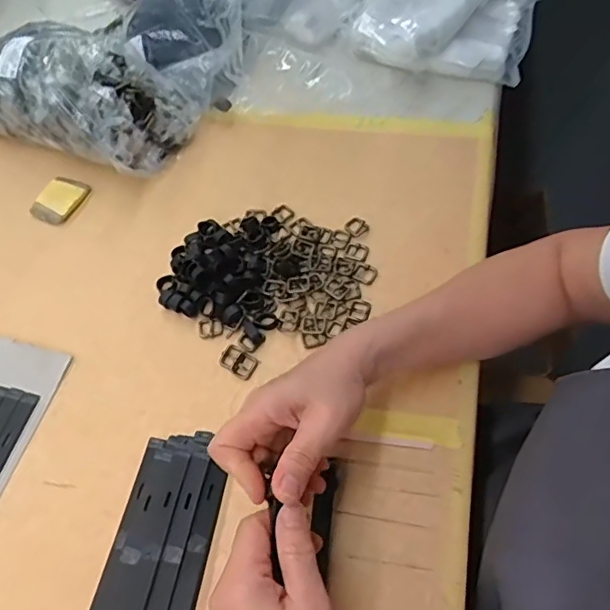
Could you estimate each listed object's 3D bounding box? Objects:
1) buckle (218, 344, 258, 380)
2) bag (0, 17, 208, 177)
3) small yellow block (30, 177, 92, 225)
[{"bbox_3d":[-0.060,0.050,0.494,0.033,0.004,0.023,26,65,16],"label":"buckle"},{"bbox_3d":[-0.267,-0.247,0.611,0.278,0.095,0.135,21,63,15],"label":"bag"},{"bbox_3d":[-0.262,-0.114,0.591,0.046,0.009,0.058,22,64,14],"label":"small yellow block"}]

